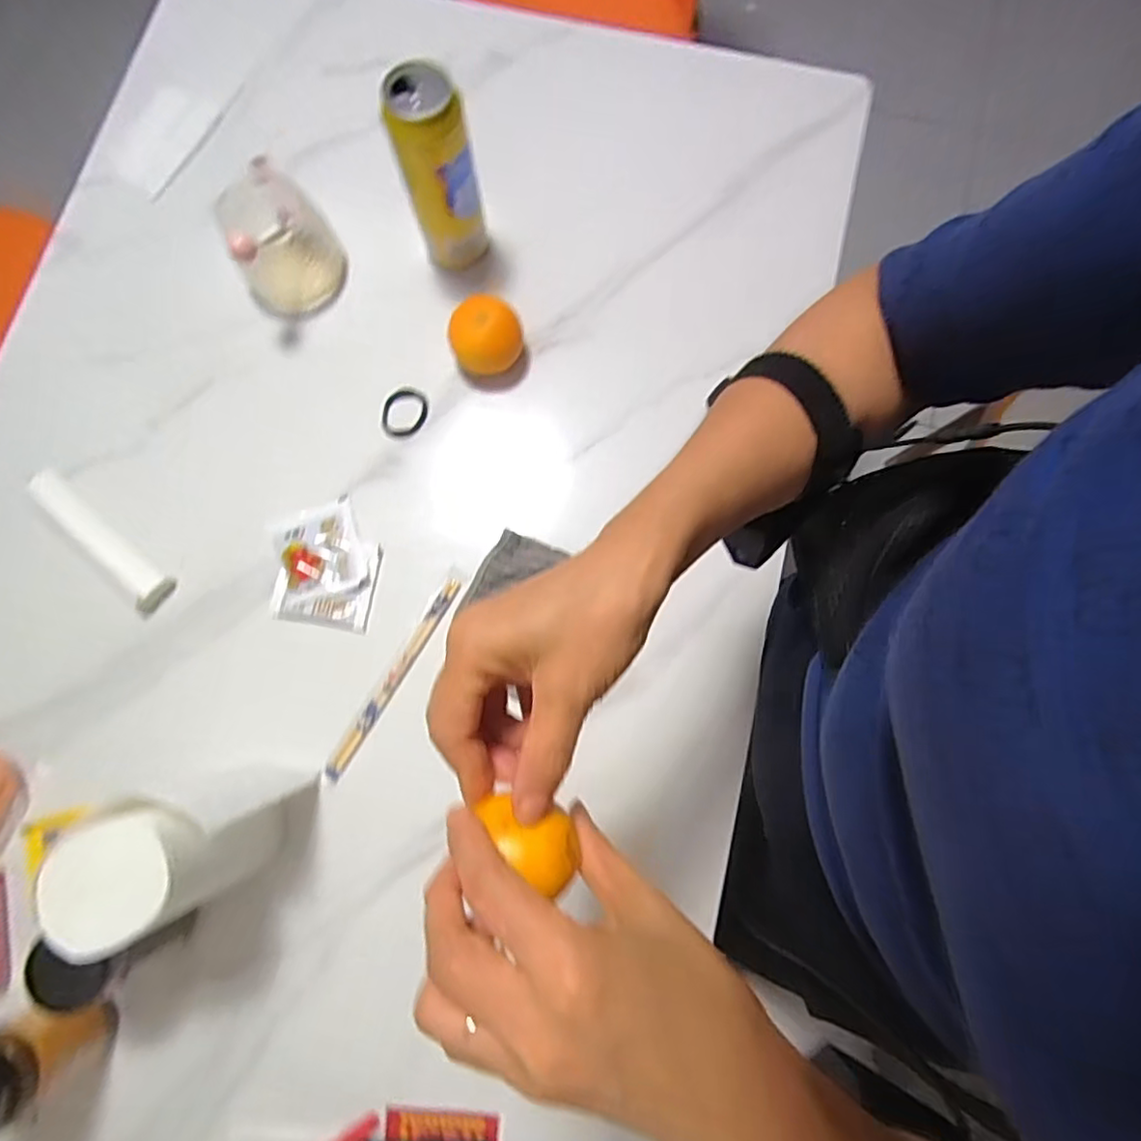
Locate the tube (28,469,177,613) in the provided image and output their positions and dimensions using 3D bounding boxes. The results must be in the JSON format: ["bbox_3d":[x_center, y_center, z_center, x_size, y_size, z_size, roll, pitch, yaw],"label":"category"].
[{"bbox_3d":[-0.436,-0.027,0.565,0.167,0.020,0.042,40,81,7],"label":"tube"}]

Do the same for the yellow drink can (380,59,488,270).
[{"bbox_3d":[-0.117,-0.351,0.555,0.061,0.167,0.062,0,79,0],"label":"yellow drink can"}]

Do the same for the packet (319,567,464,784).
[{"bbox_3d":[-0.155,0.092,0.546,0.018,0.010,0.209,30,80,6],"label":"packet"}]

